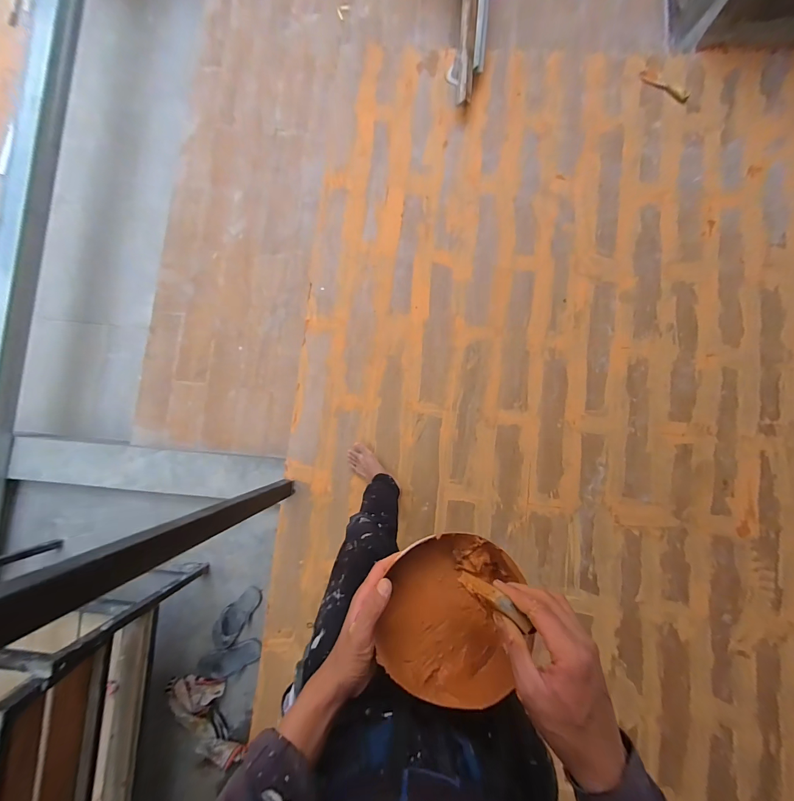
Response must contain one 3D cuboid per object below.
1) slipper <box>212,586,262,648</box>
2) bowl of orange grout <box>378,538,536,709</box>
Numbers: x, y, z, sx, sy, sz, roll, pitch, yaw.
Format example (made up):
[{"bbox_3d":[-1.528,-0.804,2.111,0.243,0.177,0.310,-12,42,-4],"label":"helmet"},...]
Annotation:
[{"bbox_3d":[-0.626,0.839,1.344,0.101,0.048,0.240,32,88,5],"label":"slipper"},{"bbox_3d":[0.071,0.254,0.411,0.168,0.070,0.168,7,63,-14],"label":"bowl of orange grout"}]

